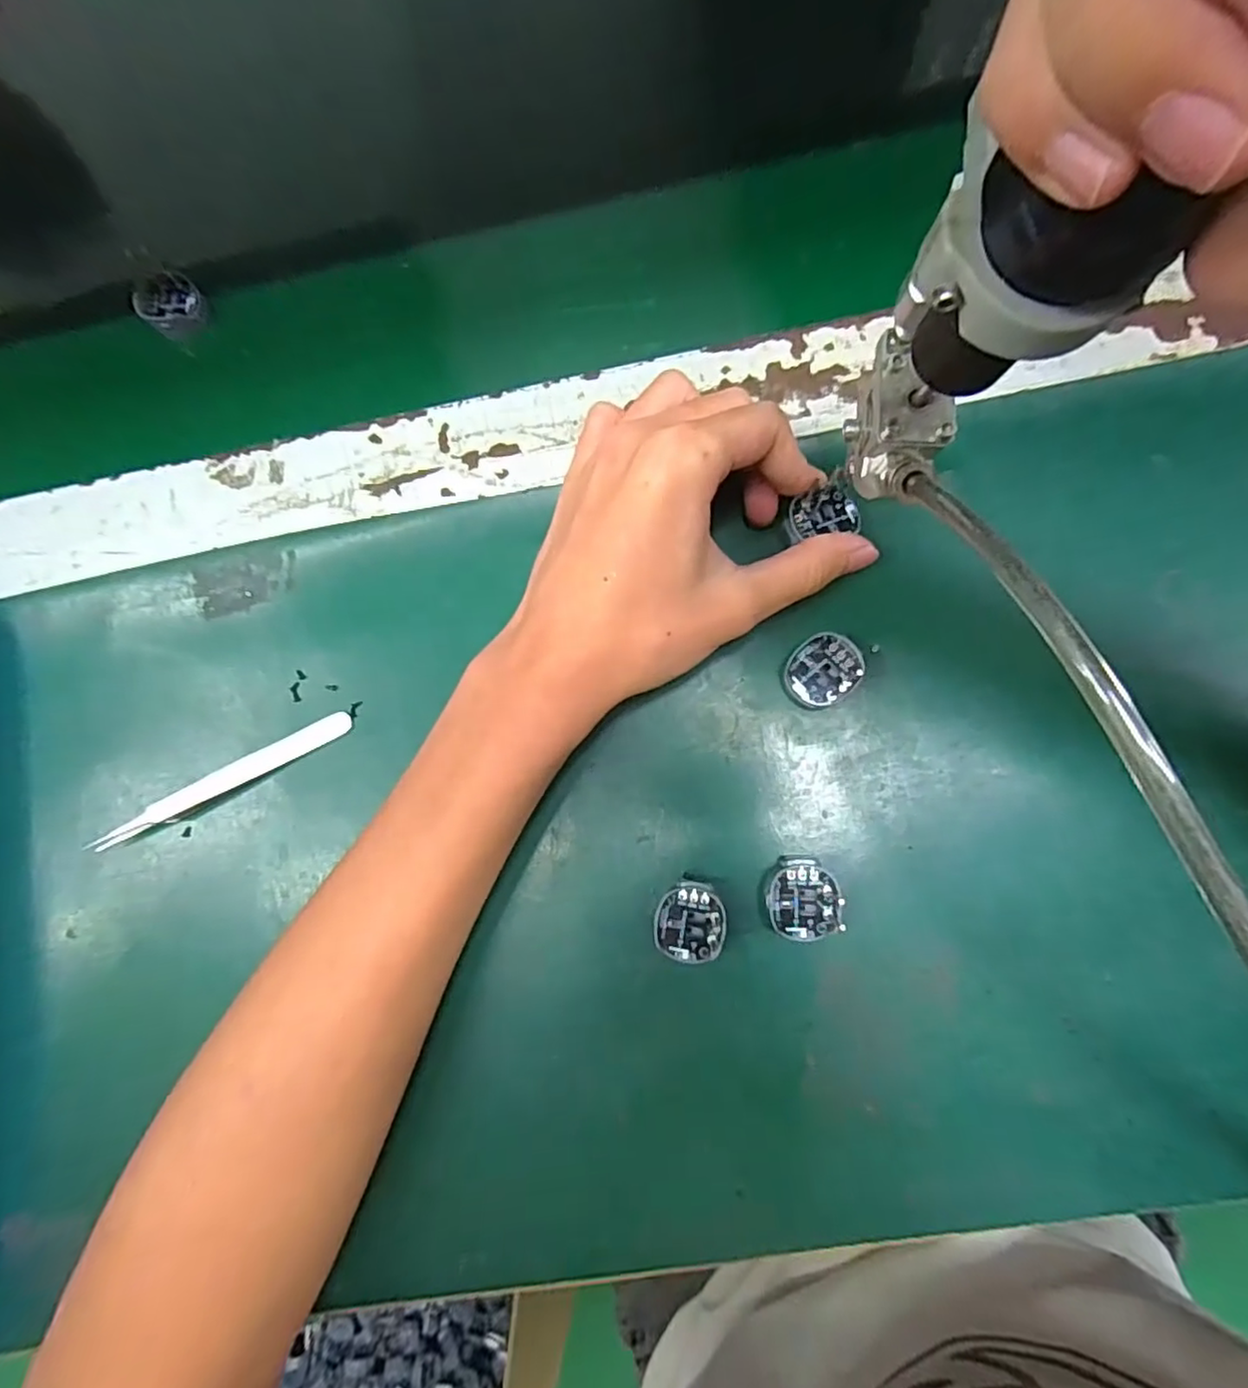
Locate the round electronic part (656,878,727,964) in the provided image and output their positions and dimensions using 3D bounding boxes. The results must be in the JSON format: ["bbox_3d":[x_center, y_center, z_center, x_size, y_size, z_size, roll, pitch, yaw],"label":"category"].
[{"bbox_3d":[0.024,0.083,0.236,0.025,0.010,0.028,1,82,6],"label":"round electronic part"}]

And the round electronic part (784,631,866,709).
[{"bbox_3d":[0.075,-0.009,0.243,0.029,0.007,0.025,-34,80,0],"label":"round electronic part"}]

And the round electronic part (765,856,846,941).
[{"bbox_3d":[0.064,0.073,0.233,0.025,0.010,0.030,-14,81,3],"label":"round electronic part"}]

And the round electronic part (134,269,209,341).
[{"bbox_3d":[-0.215,-0.185,0.305,0.029,0.014,0.028,-1,82,5],"label":"round electronic part"}]

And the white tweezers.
[{"bbox_3d":[-0.163,0.037,0.260,0.115,0.011,0.009,-26,80,1],"label":"white tweezers"}]

